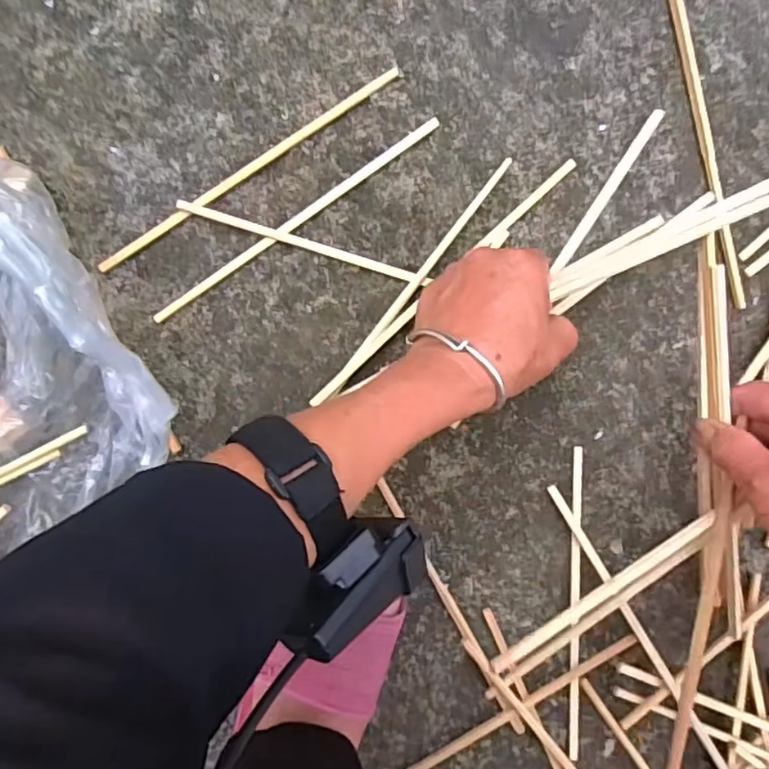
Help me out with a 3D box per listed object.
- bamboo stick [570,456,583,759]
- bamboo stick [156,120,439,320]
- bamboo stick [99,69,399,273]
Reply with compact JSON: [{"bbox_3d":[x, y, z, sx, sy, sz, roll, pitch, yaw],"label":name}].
[{"bbox_3d":[0.136,0.160,0.439,0.009,0.009,0.230,-1,98,2],"label":"bamboo stick"},{"bbox_3d":[-0.061,-0.107,0.411,0.225,0.004,0.008,-34,96,6],"label":"bamboo stick"},{"bbox_3d":[-0.091,-0.139,0.405,0.230,0.007,0.008,-32,96,6],"label":"bamboo stick"}]

